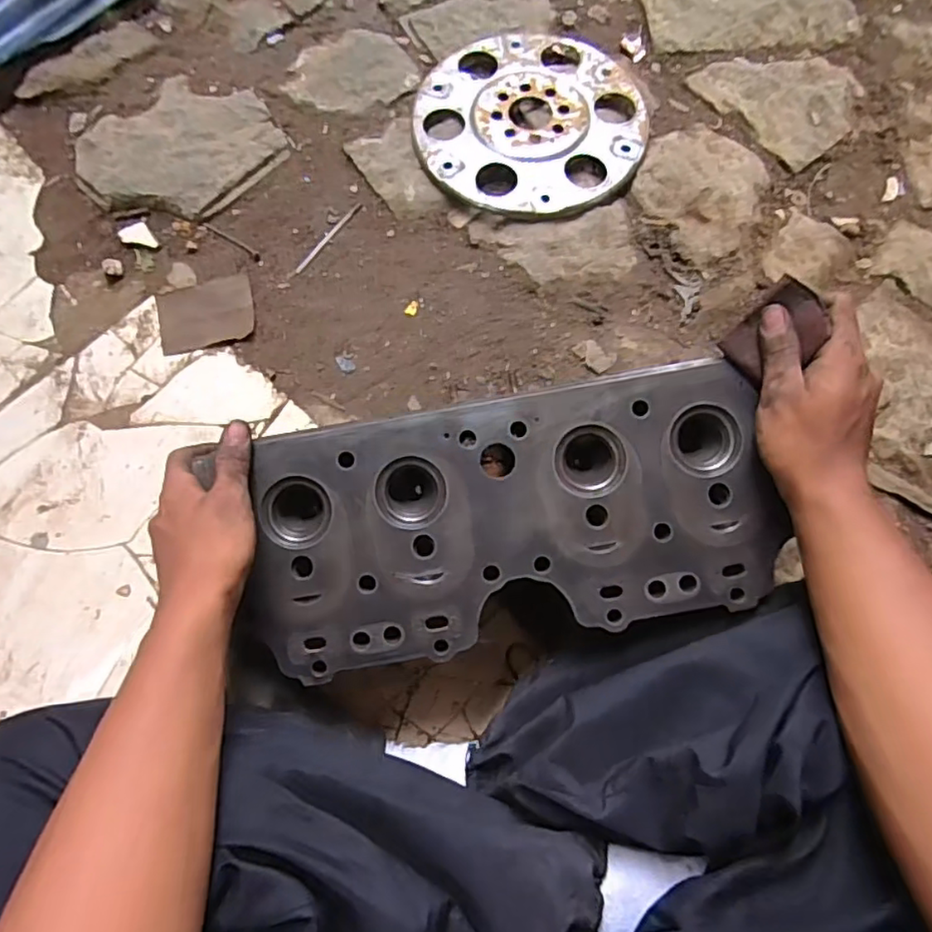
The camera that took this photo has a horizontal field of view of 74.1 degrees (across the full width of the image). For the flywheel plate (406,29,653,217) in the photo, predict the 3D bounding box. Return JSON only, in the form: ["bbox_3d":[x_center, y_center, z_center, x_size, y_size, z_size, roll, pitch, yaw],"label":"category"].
[{"bbox_3d":[0.073,-0.401,0.713,0.261,0.017,0.257,0,73,0],"label":"flywheel plate"}]

